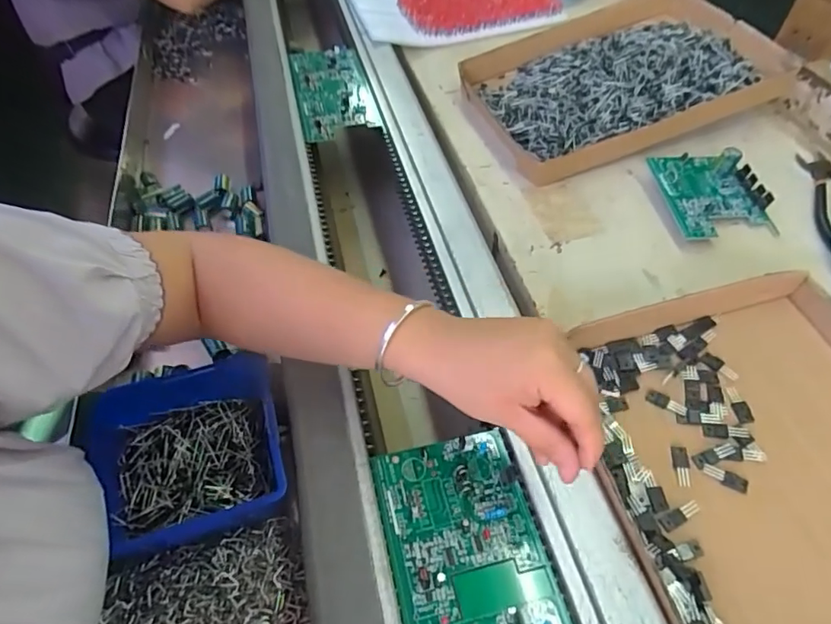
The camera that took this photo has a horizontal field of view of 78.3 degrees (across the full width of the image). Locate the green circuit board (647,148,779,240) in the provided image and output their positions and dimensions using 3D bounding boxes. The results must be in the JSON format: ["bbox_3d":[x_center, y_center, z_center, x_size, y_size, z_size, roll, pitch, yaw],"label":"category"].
[{"bbox_3d":[0.293,-0.118,0.513,0.092,0.044,0.110,-5,52,-9],"label":"green circuit board"}]

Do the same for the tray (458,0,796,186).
[{"bbox_3d":[0.236,-0.287,0.621,0.318,0.029,0.254,-19,52,1],"label":"tray"}]

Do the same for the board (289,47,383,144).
[{"bbox_3d":[-0.111,-0.300,0.689,0.098,0.016,0.230,-8,52,-12],"label":"board"}]

